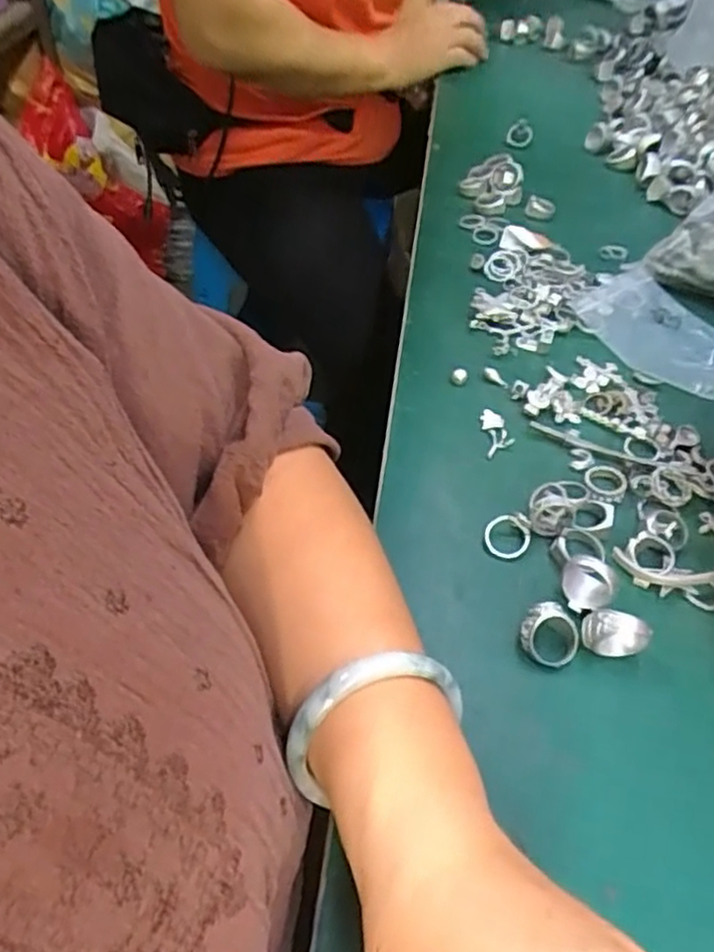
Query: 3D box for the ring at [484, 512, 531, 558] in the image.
[{"bbox_3d":[0.078,0.031,0.355,0.023,0.004,0.024,-3,69,9],"label":"ring"}]

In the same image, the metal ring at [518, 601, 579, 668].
[{"bbox_3d":[0.089,0.073,0.315,0.027,0.009,0.028,22,94,3],"label":"metal ring"}]

